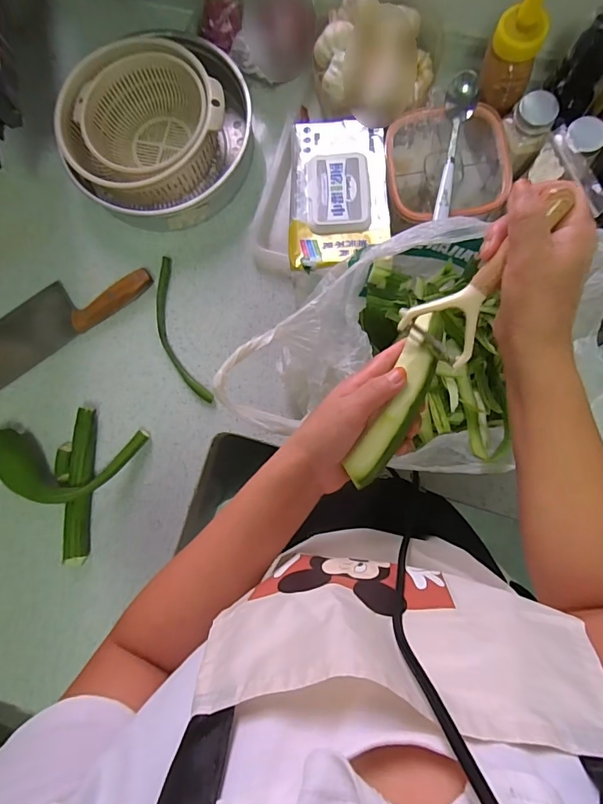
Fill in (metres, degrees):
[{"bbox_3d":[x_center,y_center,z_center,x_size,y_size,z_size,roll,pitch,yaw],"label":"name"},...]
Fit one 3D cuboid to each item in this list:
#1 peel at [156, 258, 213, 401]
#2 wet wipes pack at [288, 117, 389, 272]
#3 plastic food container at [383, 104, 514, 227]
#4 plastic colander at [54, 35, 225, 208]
[{"bbox_3d":[-0.169,-0.093,0.586,0.043,0.009,0.201,-18,83,3],"label":"peel"},{"bbox_3d":[0.043,-0.248,0.515,0.114,0.042,0.203,1,84,5],"label":"wet wipes pack"},{"bbox_3d":[0.171,-0.276,0.538,0.140,0.084,0.134,-6,84,4],"label":"plastic food container"},{"bbox_3d":[-0.209,-0.364,0.582,0.206,0.086,0.159,-34,83,1],"label":"plastic colander"}]

